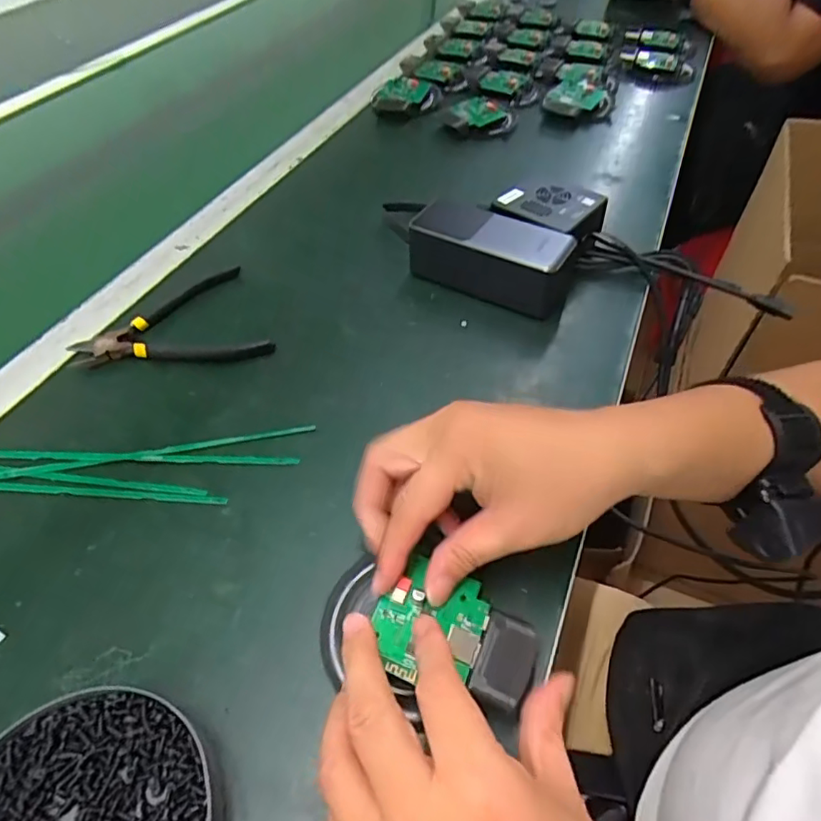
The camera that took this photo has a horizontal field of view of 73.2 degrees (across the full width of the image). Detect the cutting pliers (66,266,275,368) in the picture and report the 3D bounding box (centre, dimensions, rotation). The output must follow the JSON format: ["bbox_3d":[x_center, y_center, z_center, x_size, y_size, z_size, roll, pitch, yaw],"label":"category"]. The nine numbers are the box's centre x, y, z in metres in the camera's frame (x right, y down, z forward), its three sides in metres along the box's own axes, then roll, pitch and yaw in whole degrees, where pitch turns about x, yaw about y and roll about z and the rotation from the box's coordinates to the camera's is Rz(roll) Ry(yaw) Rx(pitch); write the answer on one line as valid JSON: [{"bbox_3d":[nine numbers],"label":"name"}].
[{"bbox_3d":[-0.192,-0.062,0.441,0.141,0.011,0.117,-23,53,-17],"label":"cutting pliers"}]

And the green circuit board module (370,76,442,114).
[{"bbox_3d":[-0.006,-0.425,0.742,0.091,0.012,0.093,0,50,1],"label":"green circuit board module"}]

